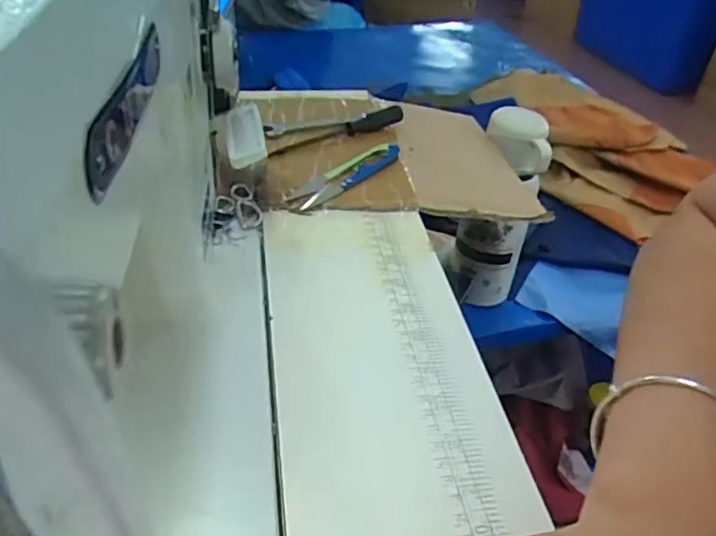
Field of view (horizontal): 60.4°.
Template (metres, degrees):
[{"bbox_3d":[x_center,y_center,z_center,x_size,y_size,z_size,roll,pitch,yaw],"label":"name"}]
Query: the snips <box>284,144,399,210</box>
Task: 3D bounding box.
[{"bbox_3d":[-0.008,-0.076,0.500,0.029,0.012,0.112,30,45,30],"label":"snips"}]

